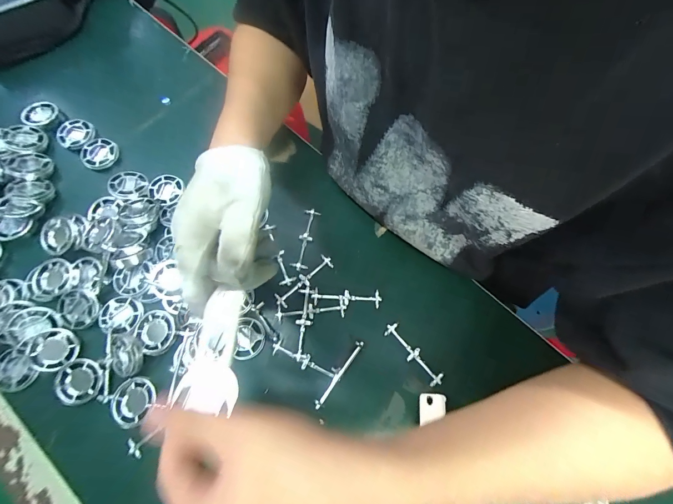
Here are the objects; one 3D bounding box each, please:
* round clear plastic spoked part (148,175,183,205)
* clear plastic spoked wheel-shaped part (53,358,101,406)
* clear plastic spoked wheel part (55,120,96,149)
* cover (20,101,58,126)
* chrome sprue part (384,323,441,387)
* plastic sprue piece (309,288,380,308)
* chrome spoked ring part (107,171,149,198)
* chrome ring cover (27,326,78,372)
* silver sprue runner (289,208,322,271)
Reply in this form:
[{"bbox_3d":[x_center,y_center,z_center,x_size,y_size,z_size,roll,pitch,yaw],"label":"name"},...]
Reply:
[{"bbox_3d":[-0.193,-0.070,0.363,0.036,0.008,0.036,0,72,-1],"label":"round clear plastic spoked part"},{"bbox_3d":[-0.237,0.119,0.296,0.037,0.007,0.039,0,72,-1],"label":"clear plastic spoked wheel-shaped part"},{"bbox_3d":[-0.313,-0.140,0.384,0.045,0.007,0.037,18,73,4],"label":"clear plastic spoked wheel part"},{"bbox_3d":[-0.362,-0.166,0.390,0.036,0.011,0.033,2,72,-1],"label":"cover"},{"bbox_3d":[0.075,0.102,0.323,0.016,0.011,0.071,-40,77,-13],"label":"chrome sprue part"},{"bbox_3d":[0.011,0.047,0.335,0.071,0.004,0.018,3,72,0],"label":"plastic sprue piece"},{"bbox_3d":[-0.231,-0.074,0.359,0.038,0.009,0.038,7,58,-10],"label":"chrome spoked ring part"},{"bbox_3d":[-0.263,0.091,0.300,0.038,0.009,0.037,6,72,1],"label":"chrome ring cover"},{"bbox_3d":[-0.033,-0.015,0.355,0.018,0.009,0.073,12,72,3],"label":"silver sprue runner"}]

